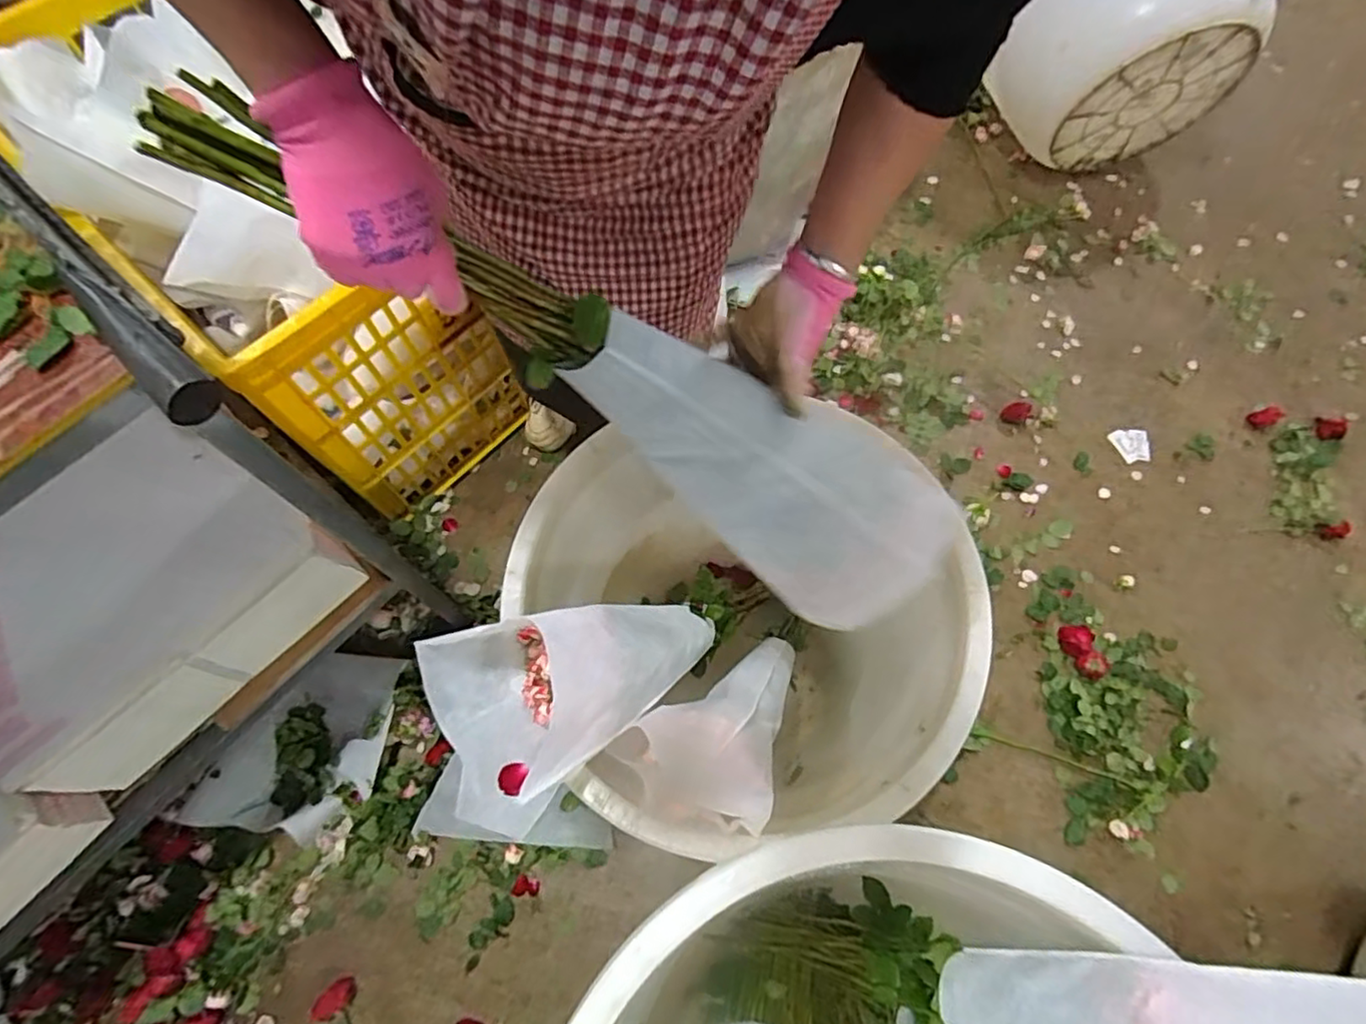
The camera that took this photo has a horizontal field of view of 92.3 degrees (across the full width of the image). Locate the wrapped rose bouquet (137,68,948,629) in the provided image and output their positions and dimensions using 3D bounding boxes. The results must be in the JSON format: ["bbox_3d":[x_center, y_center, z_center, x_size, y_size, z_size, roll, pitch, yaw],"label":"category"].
[{"bbox_3d":[-0.026,-0.081,0.503,0.643,0.121,0.118,30,65,-25],"label":"wrapped rose bouquet"}]

